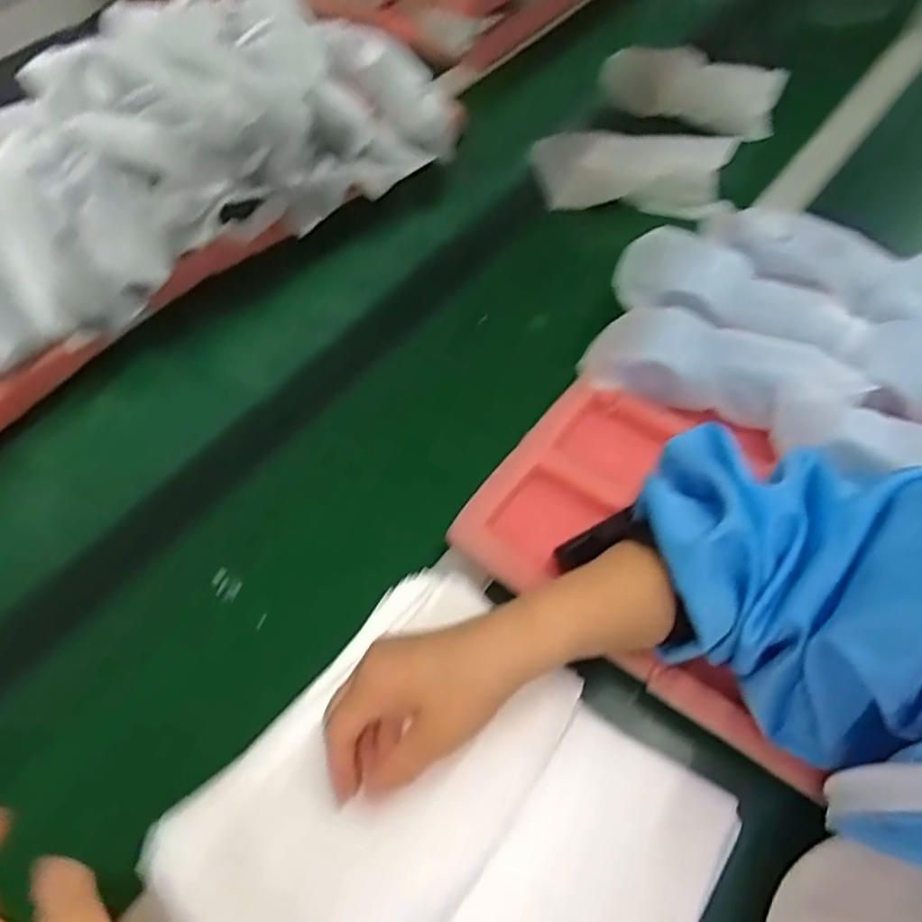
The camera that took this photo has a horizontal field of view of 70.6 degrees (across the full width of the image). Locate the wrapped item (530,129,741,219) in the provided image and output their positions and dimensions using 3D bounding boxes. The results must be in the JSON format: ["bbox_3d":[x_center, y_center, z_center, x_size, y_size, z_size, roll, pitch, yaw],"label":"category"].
[{"bbox_3d":[0.179,-0.305,0.688,0.201,0.063,0.056,7,58,9],"label":"wrapped item"}]

